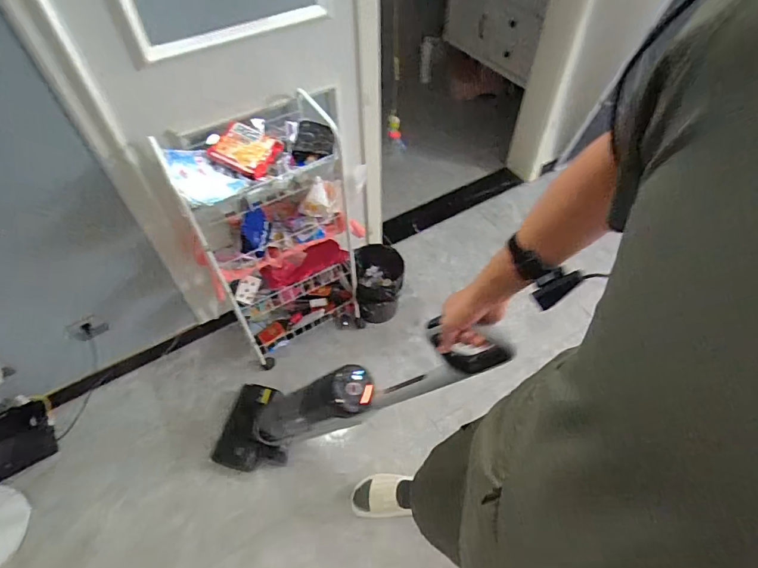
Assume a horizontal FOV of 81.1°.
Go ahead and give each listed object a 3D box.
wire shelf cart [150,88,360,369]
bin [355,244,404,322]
[{"bbox_3d":[-0.323,-0.138,1.510,0.517,0.830,0.301,-24,57,-17],"label":"wire shelf cart"},{"bbox_3d":[-0.002,0.011,1.791,0.205,0.291,0.230,-3,54,-2],"label":"bin"}]

